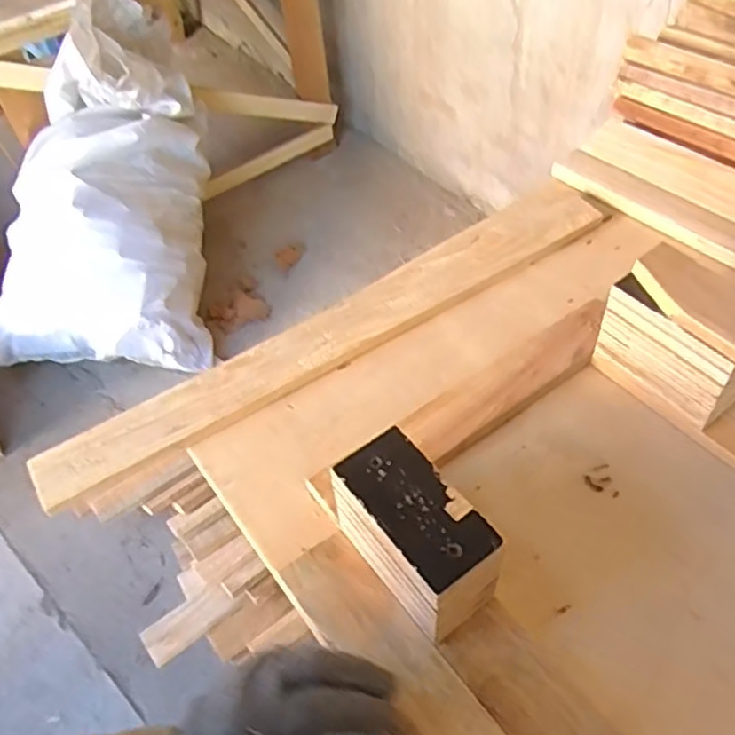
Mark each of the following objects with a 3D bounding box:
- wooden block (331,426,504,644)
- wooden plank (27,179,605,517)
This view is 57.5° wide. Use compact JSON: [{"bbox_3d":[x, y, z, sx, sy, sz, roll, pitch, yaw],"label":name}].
[{"bbox_3d":[0.033,0.125,0.482,0.065,0.103,0.115,-33,55,-21],"label":"wooden block"},{"bbox_3d":[-0.016,-0.046,0.684,0.637,0.017,0.088,-31,54,-20],"label":"wooden plank"}]

